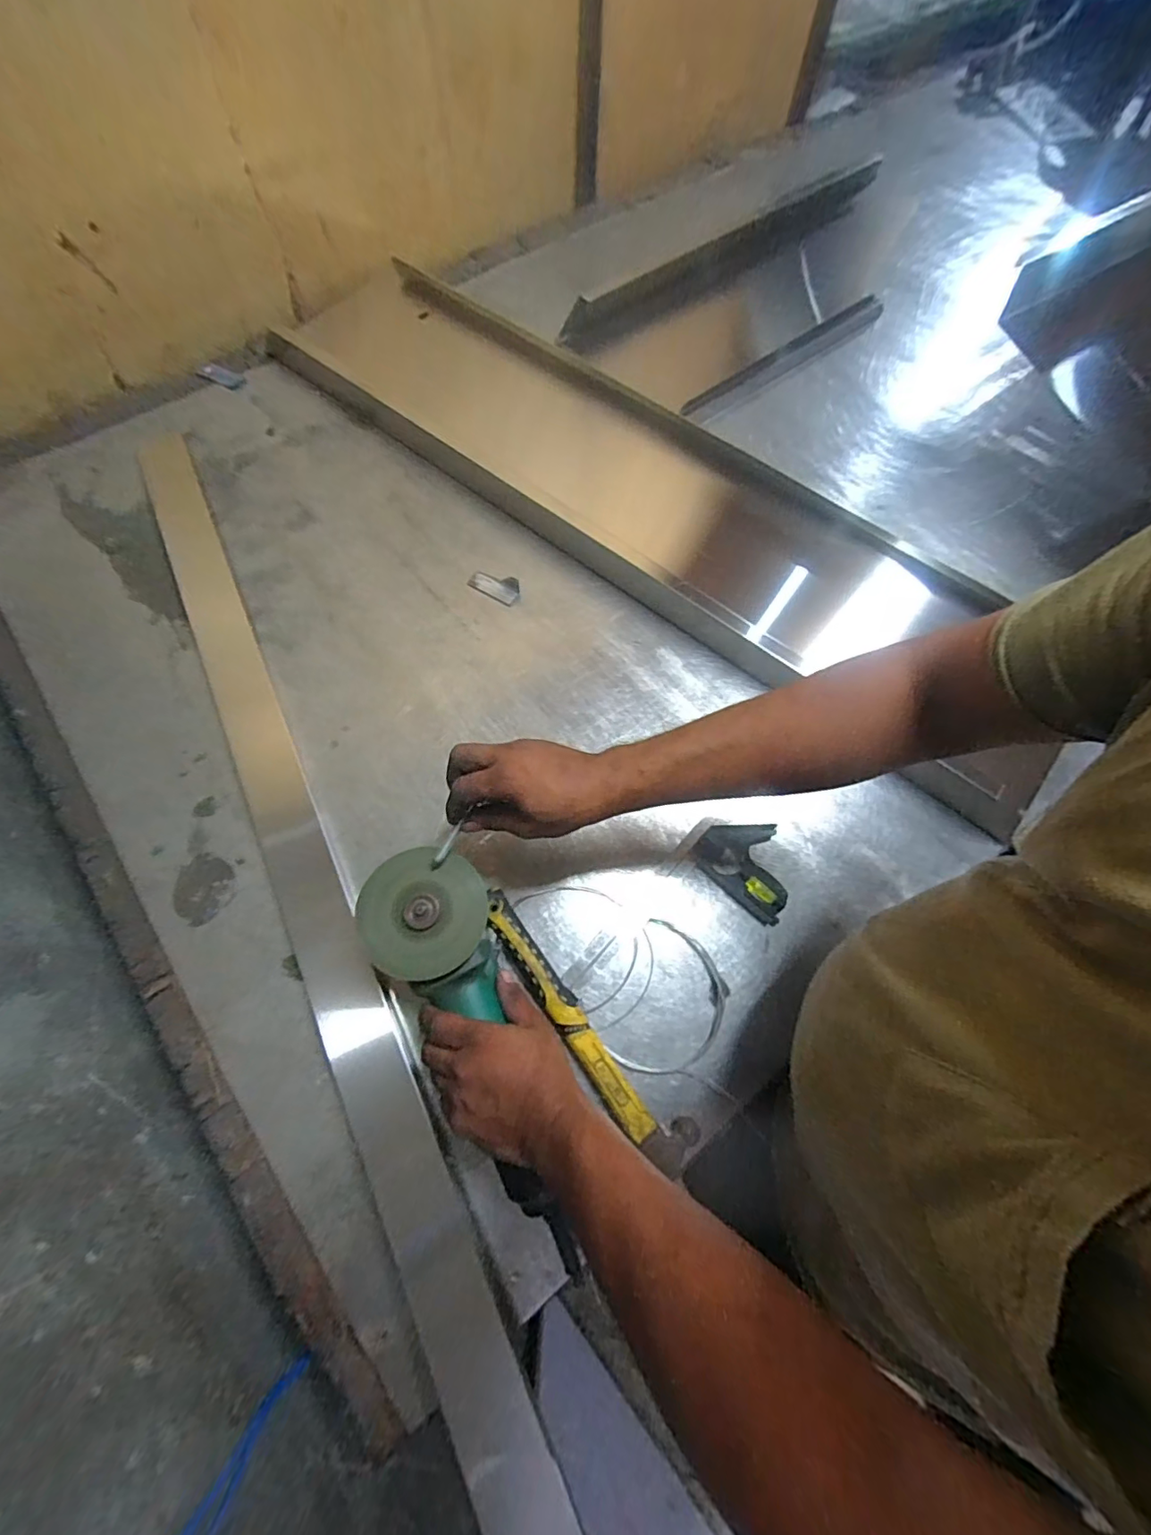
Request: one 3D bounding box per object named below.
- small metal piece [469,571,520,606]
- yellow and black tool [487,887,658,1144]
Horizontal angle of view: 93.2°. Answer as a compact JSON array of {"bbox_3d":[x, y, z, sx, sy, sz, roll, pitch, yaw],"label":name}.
[{"bbox_3d":[-0.099,-0.226,0.672,0.064,0.004,0.037,26,70,8],"label":"small metal piece"},{"bbox_3d":[-0.013,0.216,0.487,0.030,0.025,0.235,-35,73,-14],"label":"yellow and black tool"}]

